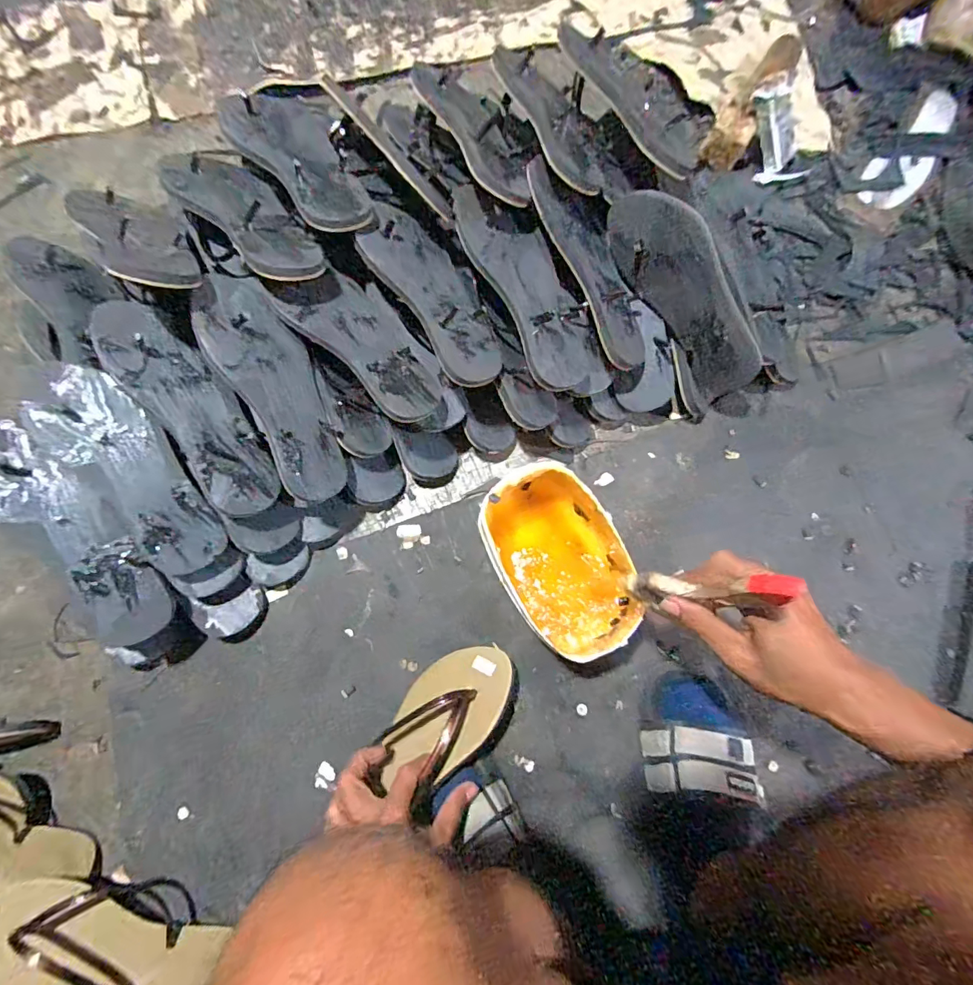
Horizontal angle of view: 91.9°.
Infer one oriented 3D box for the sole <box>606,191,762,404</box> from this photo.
[{"bbox_3d":[0.230,-0.228,0.536,0.250,0.088,0.018,55,47,-8],"label":"sole"}]

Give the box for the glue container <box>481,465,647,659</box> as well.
[{"bbox_3d":[0.079,0.076,0.526,0.125,0.098,0.204,-32,81,-5],"label":"glue container"}]

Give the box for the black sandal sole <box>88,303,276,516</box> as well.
[{"bbox_3d":[-0.296,-0.080,0.477,0.077,0.014,0.227,-39,100,-35],"label":"black sandal sole"}]

